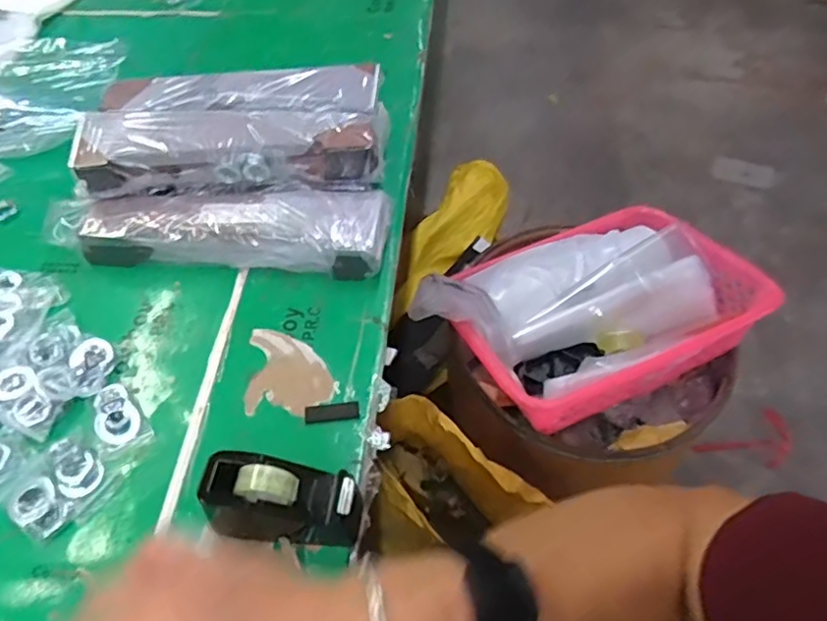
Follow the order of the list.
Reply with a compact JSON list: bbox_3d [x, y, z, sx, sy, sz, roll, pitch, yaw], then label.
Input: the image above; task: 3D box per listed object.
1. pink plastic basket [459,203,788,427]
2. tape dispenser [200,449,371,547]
[{"bbox_3d":[0.228,-0.009,0.770,0.338,0.084,0.258,-24,56,-16],"label":"pink plastic basket"},{"bbox_3d":[-0.100,0.143,0.468,0.116,0.068,0.048,3,53,3],"label":"tape dispenser"}]

